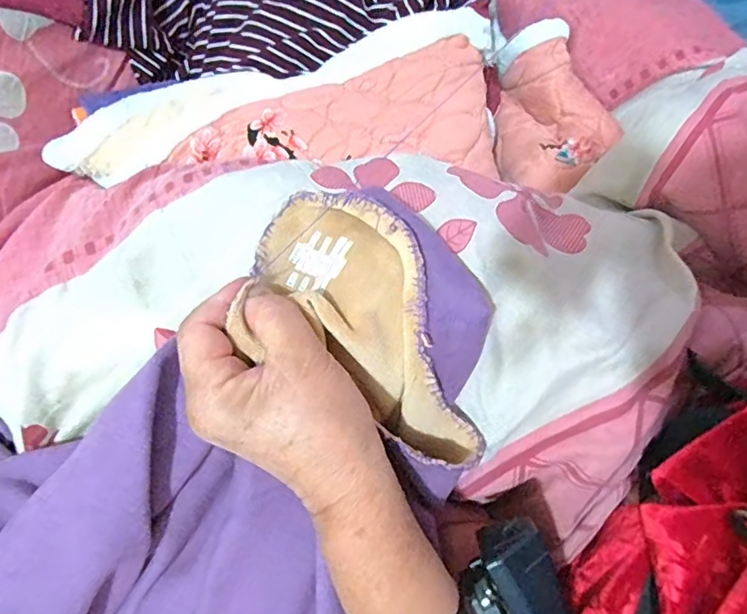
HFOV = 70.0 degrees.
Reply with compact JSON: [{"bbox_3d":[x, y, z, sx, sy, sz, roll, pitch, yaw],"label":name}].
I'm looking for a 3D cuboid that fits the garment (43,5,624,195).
[{"bbox_3d":[-0.035,-0.165,0.438,0.469,0.074,0.152,-3,69,2],"label":"garment"}]

